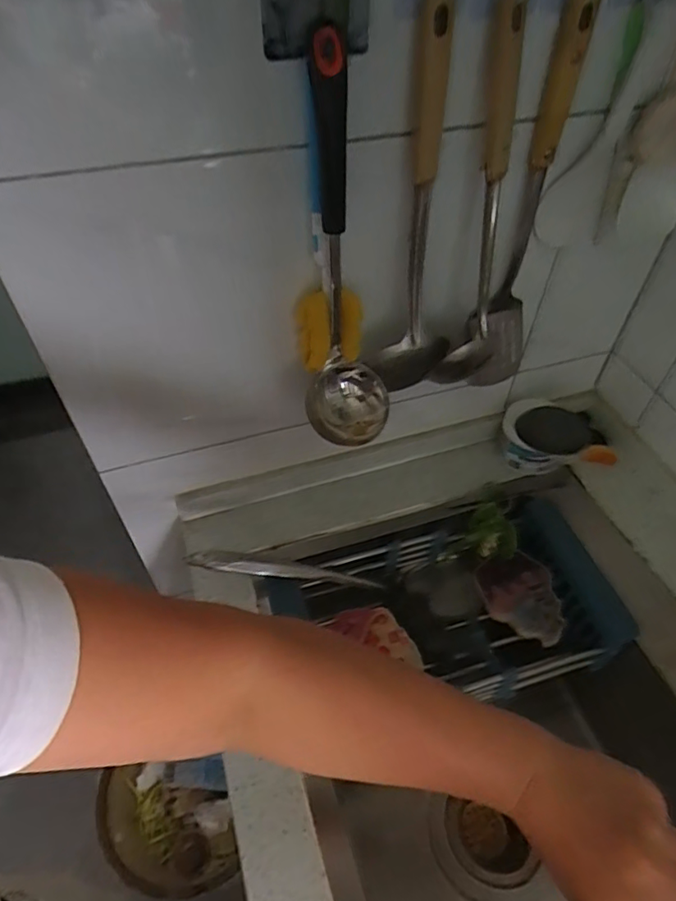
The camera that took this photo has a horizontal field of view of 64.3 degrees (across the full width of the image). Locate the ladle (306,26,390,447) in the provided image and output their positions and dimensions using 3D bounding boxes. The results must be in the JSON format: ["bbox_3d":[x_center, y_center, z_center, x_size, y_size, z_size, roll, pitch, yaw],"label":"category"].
[{"bbox_3d":[-0.010,-0.150,0.458,0.075,0.332,0.065,14,45,28],"label":"ladle"}]

